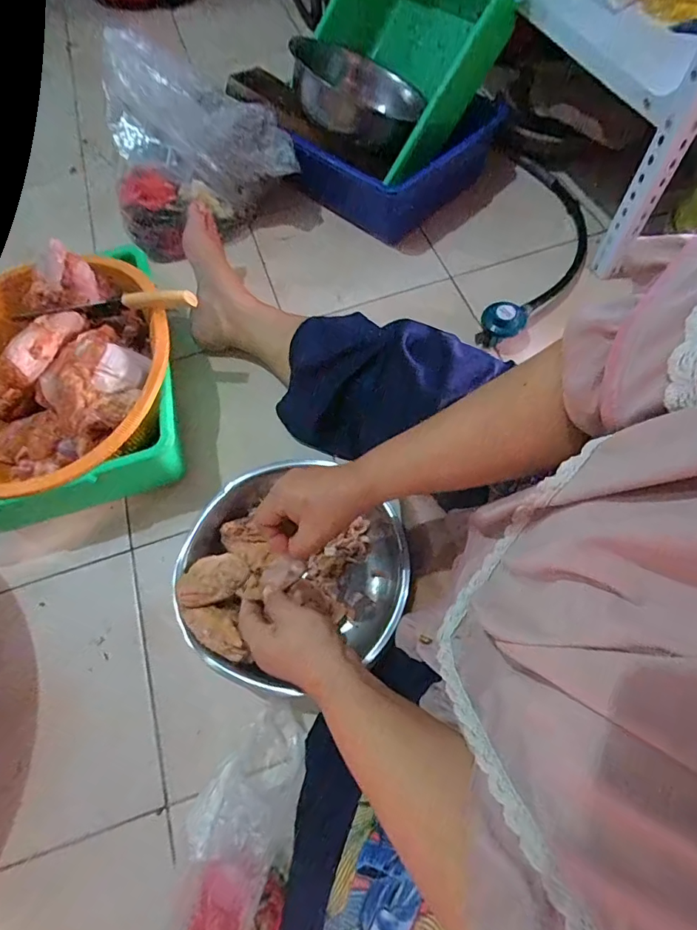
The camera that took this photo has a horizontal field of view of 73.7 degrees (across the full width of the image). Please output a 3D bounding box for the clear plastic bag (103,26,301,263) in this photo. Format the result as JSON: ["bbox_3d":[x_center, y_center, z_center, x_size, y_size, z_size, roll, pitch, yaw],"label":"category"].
[{"bbox_3d":[-0.264,-0.541,0.795,0.302,0.243,0.187,-19,65,-6],"label":"clear plastic bag"}]

